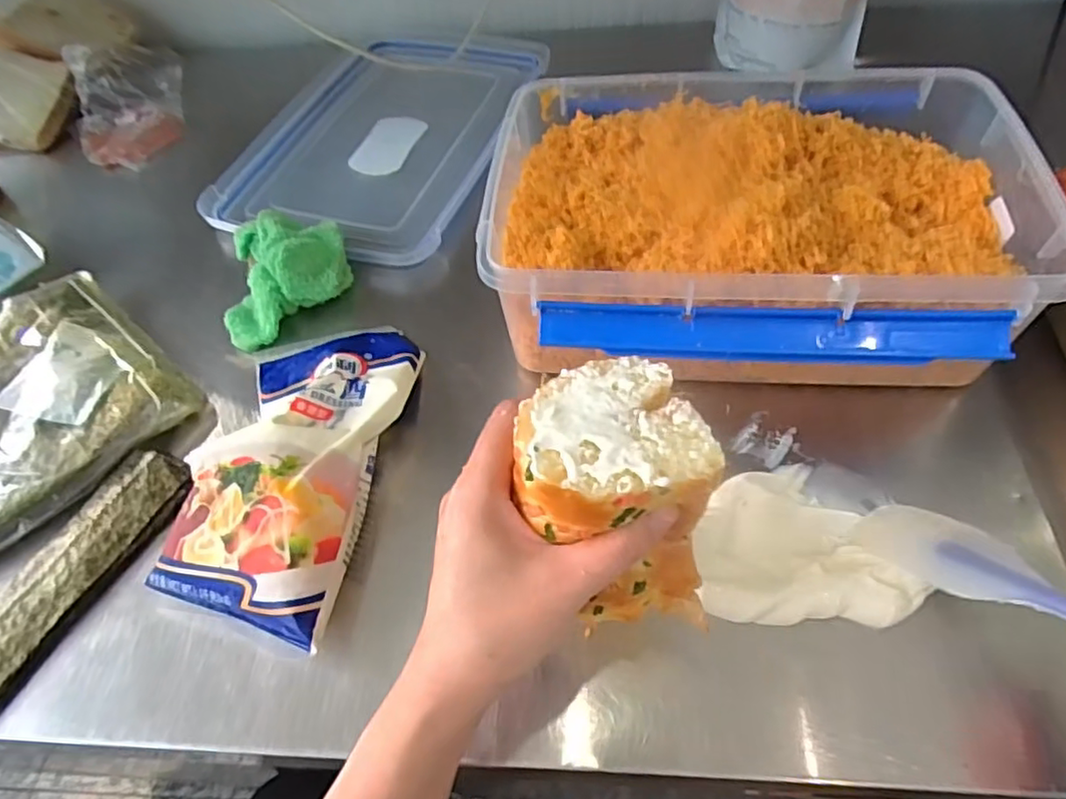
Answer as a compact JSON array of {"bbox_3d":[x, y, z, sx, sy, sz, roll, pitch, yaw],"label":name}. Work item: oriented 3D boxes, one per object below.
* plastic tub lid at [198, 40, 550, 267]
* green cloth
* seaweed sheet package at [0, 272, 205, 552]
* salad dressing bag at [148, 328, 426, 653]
[{"bbox_3d":[-0.155,-0.286,0.666,0.245,0.024,0.352,12,57,13],"label":"plastic tub lid"},{"bbox_3d":[-0.211,-0.113,0.543,0.104,0.045,0.122,-19,55,-9],"label":"green cloth"},{"bbox_3d":[-0.402,0.005,0.471,0.231,0.027,0.226,35,64,25],"label":"seaweed sheet package"},{"bbox_3d":[-0.157,0.030,0.430,0.127,0.052,0.240,3,55,7],"label":"salad dressing bag"}]

